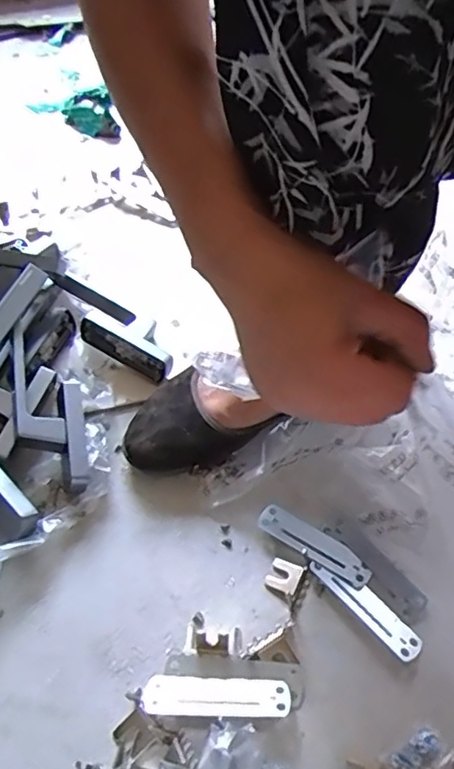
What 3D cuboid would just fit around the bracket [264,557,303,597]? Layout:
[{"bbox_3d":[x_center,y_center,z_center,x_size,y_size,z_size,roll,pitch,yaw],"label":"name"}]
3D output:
[{"bbox_3d":[0.045,0.149,0.458,0.024,0.004,0.024,25,55,19],"label":"bracket"}]

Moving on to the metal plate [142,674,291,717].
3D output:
[{"bbox_3d":[-0.007,0.212,0.399,0.099,0.005,0.027,1,32,3],"label":"metal plate"}]

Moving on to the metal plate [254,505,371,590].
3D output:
[{"bbox_3d":[0.070,0.129,0.471,0.095,0.007,0.028,29,49,18],"label":"metal plate"}]

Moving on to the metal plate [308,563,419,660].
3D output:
[{"bbox_3d":[0.105,0.166,0.442,0.024,0.007,0.093,-35,59,-25],"label":"metal plate"}]

